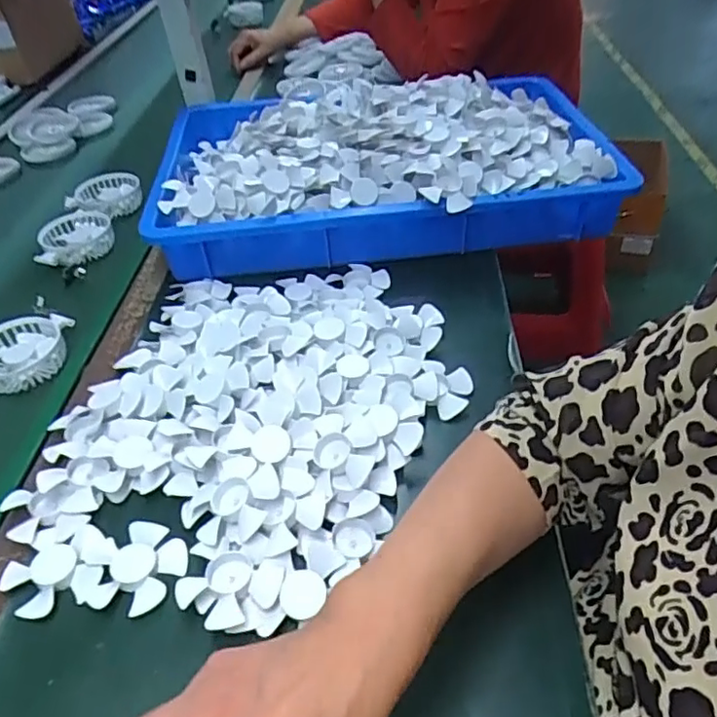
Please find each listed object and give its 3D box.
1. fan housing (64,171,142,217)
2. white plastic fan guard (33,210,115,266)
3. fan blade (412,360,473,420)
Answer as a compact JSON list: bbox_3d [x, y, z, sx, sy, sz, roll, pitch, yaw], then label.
[{"bbox_3d":[-0.372,-0.239,0.882,0.103,0.029,0.117,-19,45,-15],"label":"fan housing"},{"bbox_3d":[-0.375,-0.158,0.795,0.096,0.030,0.088,-22,44,-16],"label":"white plastic fan guard"},{"bbox_3d":[0.079,0.026,0.560,0.051,0.017,0.058,17,47,22],"label":"fan blade"}]

